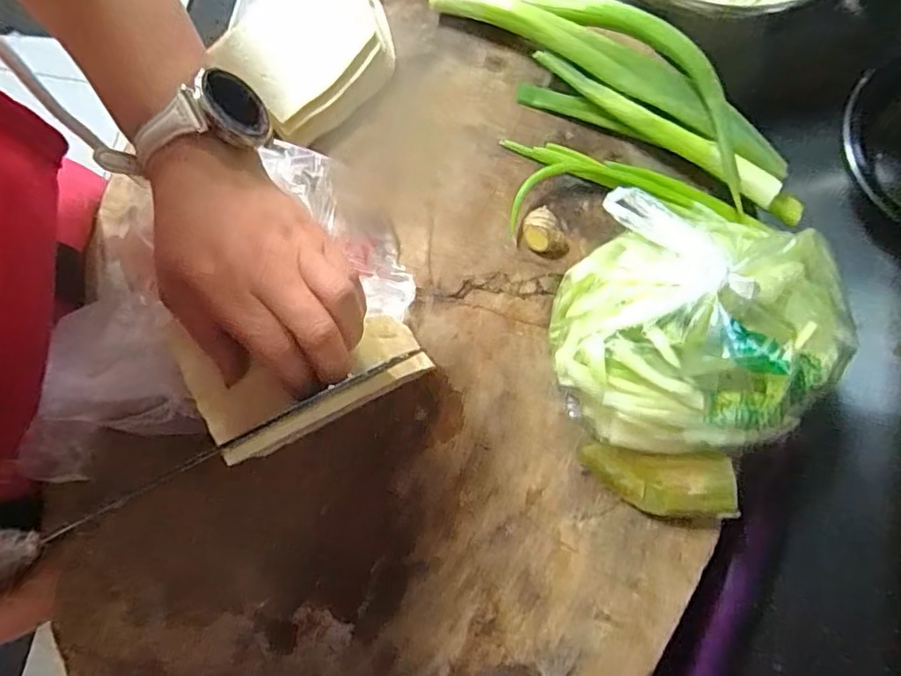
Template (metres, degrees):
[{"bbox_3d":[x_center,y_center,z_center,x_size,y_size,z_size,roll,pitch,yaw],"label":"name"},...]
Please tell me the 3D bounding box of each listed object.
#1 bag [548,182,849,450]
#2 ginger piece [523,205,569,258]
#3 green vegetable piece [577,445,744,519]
[{"bbox_3d":[0.138,-0.004,0.314,0.153,0.080,0.145,17,79,4],"label":"bag"},{"bbox_3d":[0.064,-0.070,0.360,0.032,0.018,0.027,24,79,5],"label":"ginger piece"},{"bbox_3d":[0.114,0.079,0.311,0.084,0.024,0.035,5,72,32],"label":"green vegetable piece"}]

